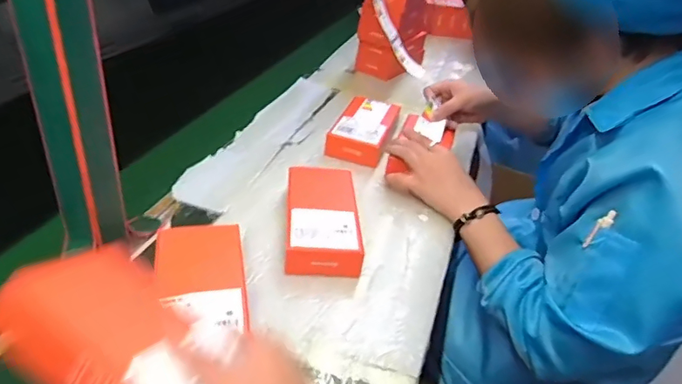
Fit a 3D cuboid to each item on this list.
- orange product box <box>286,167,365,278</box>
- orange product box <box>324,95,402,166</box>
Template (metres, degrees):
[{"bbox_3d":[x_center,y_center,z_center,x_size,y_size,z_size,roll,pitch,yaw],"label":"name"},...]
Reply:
[{"bbox_3d":[-0.025,0.031,0.681,0.092,0.043,0.192,3,35,-6],"label":"orange product box"},{"bbox_3d":[0.044,-0.118,0.921,0.099,0.049,0.186,14,35,10],"label":"orange product box"}]

